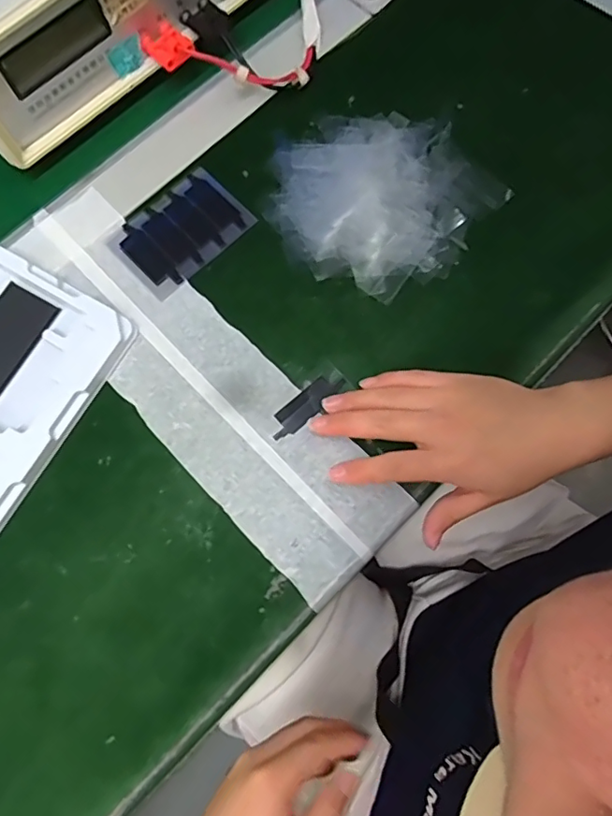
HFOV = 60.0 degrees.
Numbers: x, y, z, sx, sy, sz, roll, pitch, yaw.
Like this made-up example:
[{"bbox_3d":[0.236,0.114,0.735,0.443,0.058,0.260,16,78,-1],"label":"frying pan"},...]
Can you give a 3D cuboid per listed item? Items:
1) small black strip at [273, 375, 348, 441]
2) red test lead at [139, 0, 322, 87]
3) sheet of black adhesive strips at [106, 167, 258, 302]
[{"bbox_3d":[0.000,-0.002,0.357,0.059,0.006,0.019,-43,79,-6],"label":"small black strip"},{"bbox_3d":[-0.036,-0.326,0.425,0.117,0.033,0.183,21,76,6],"label":"red test lead"},{"bbox_3d":[-0.093,-0.132,0.394,0.094,0.004,0.065,-43,79,-10],"label":"sheet of black adhesive strips"}]

